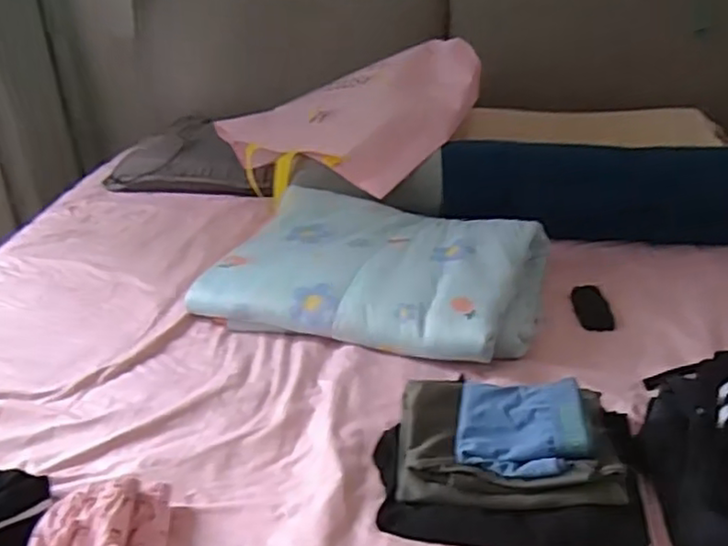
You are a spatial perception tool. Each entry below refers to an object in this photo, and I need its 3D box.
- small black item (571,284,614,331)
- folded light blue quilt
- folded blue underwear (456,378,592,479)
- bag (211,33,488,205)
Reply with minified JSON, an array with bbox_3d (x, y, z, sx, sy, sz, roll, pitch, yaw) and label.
[{"bbox_3d":[0.369,0.055,1.078,0.054,0.014,0.115,-1,29,4],"label":"small black item"},{"bbox_3d":[0.025,-0.008,1.105,0.515,0.104,0.343,10,31,22],"label":"folded light blue quilt"},{"bbox_3d":[0.176,0.169,0.749,0.136,0.033,0.125,4,29,12],"label":"folded blue underwear"},{"bbox_3d":[-0.009,-0.296,1.366,0.562,0.090,0.378,-21,52,3],"label":"bag"}]

